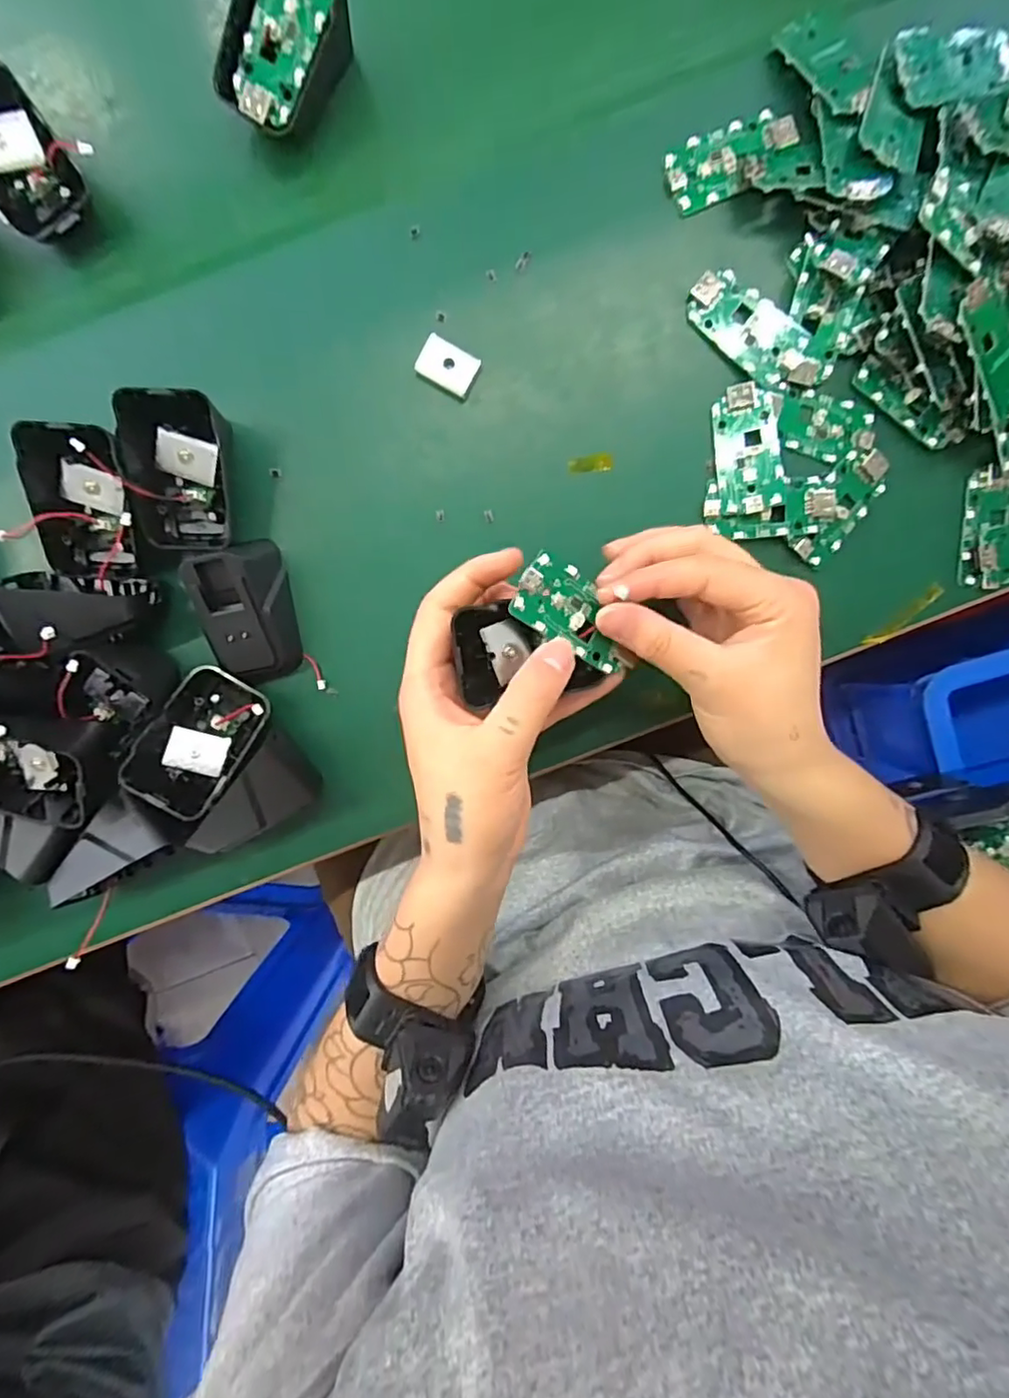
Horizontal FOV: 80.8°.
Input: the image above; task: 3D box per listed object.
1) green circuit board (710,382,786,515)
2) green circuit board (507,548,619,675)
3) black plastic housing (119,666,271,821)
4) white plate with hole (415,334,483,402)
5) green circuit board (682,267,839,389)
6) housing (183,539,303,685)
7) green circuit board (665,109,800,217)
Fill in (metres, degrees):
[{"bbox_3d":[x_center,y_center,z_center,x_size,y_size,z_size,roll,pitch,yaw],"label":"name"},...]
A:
[{"bbox_3d":[0.126,-0.129,0.307,0.031,0.006,0.062,-8,95,1],"label":"green circuit board"},{"bbox_3d":[0.031,-0.037,0.257,0.057,0.004,0.031,30,86,-20],"label":"green circuit board"},{"bbox_3d":[-0.153,0.022,0.296,0.045,0.029,0.069,39,69,-19],"label":"black plastic housing"},{"bbox_3d":[-0.028,-0.167,0.298,0.029,0.005,0.021,27,95,-3],"label":"white plate with hole"},{"bbox_3d":[0.129,-0.185,0.301,0.079,0.005,0.034,39,94,-4],"label":"green circuit board"},{"bbox_3d":[-0.131,-0.043,0.296,0.041,0.039,0.070,-7,95,0],"label":"housing"},{"bbox_3d":[0.113,-0.267,0.291,0.064,0.008,0.031,-22,95,2],"label":"green circuit board"}]

